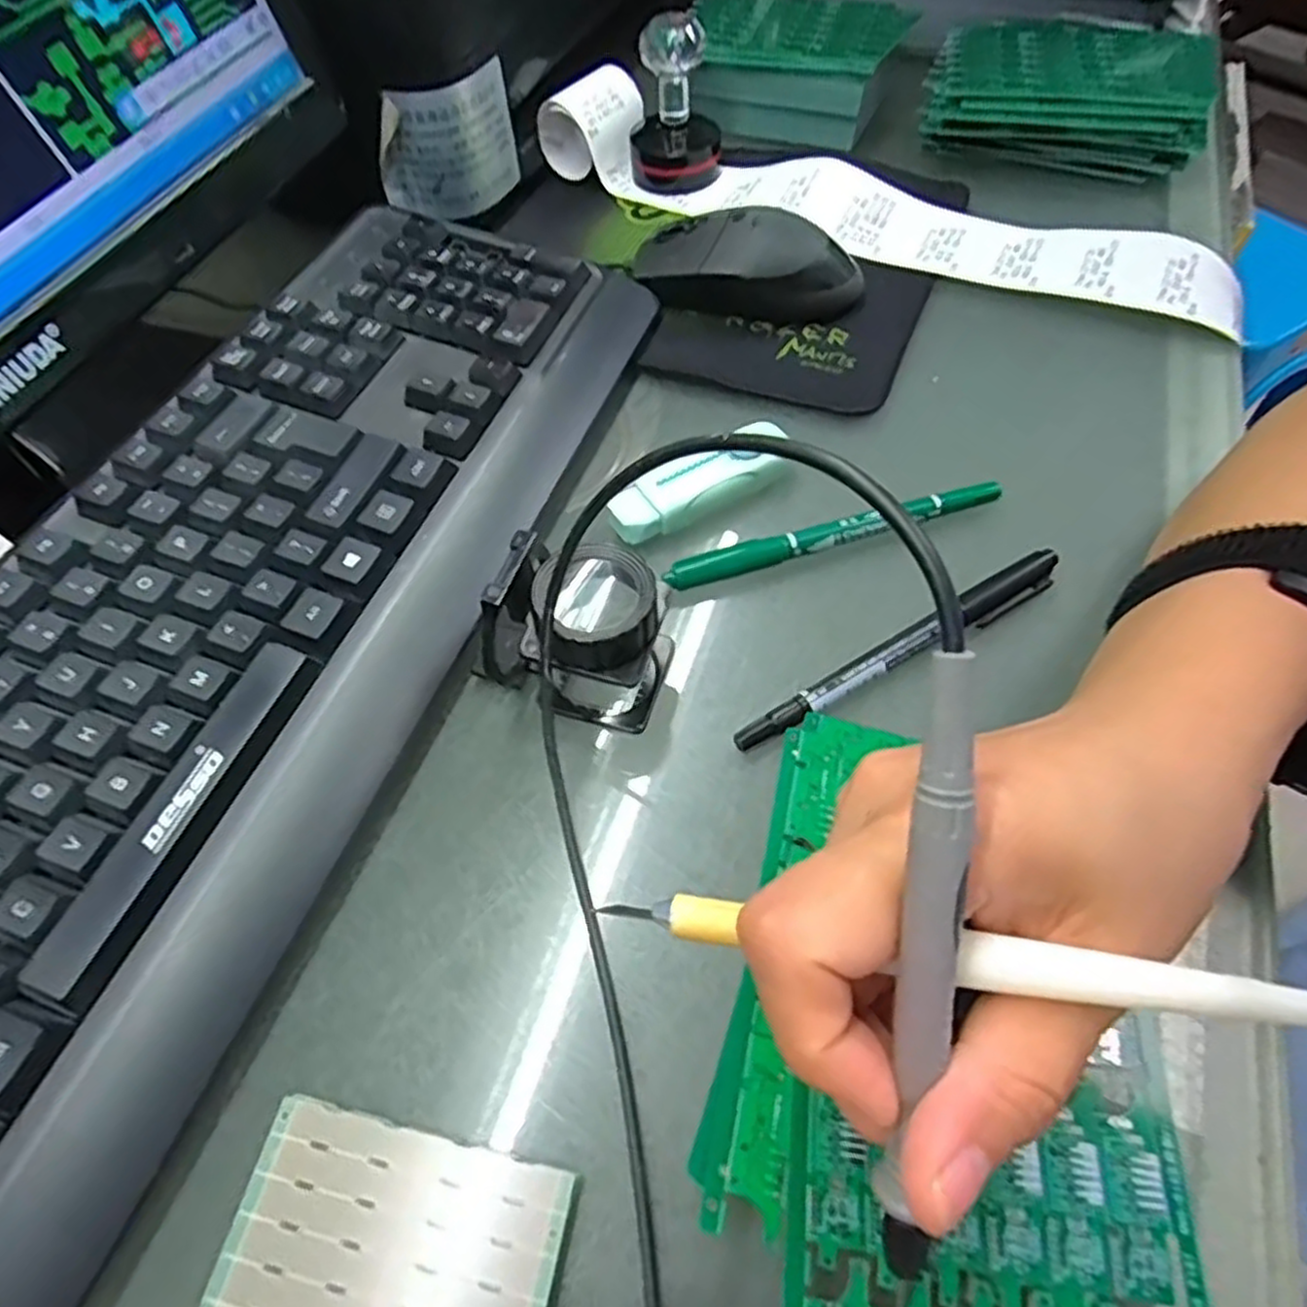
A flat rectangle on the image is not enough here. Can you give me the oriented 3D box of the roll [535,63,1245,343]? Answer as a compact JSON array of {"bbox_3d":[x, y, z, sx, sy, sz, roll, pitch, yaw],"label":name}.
[{"bbox_3d":[0.114,-0.248,0.404,0.397,0.039,0.058,25,63,18],"label":"roll"}]

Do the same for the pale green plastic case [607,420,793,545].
[{"bbox_3d":[0.018,-0.070,0.310,0.075,0.021,0.026,-24,59,-11],"label":"pale green plastic case"}]

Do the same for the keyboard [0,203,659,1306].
[{"bbox_3d":[-0.143,-0.022,0.277,0.151,0.044,0.422,15,60,13],"label":"keyboard"}]

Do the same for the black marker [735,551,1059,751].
[{"bbox_3d":[0.089,-0.001,0.268,0.138,0.012,0.013,-29,60,-14],"label":"black marker"}]

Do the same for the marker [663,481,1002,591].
[{"bbox_3d":[0.071,-0.048,0.298,0.135,0.012,0.011,-16,58,-6],"label":"marker"}]

